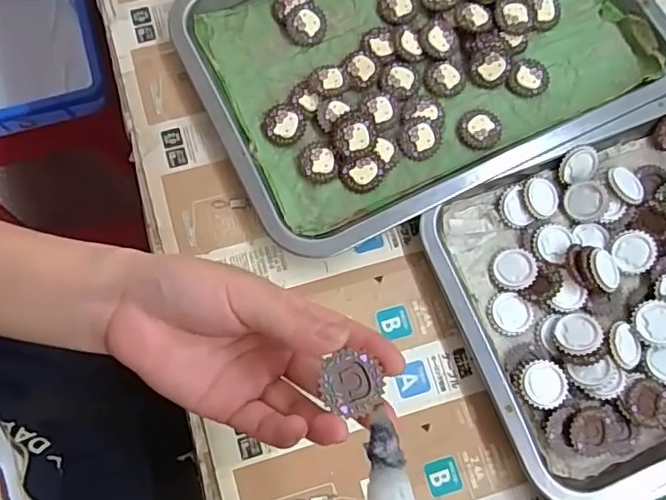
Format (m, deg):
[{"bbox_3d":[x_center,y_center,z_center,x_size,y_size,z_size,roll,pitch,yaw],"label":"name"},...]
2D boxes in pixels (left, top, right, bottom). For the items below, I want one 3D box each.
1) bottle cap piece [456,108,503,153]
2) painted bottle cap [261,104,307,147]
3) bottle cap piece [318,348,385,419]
[{"bbox_3d":[0.100,-0.082,0.389,0.029,0.005,0.030,0,77,-1],"label":"bottle cap piece"},{"bbox_3d":[-0.033,-0.085,0.383,0.029,0.007,0.027,-4,78,-1],"label":"painted bottle cap"},{"bbox_3d":[0.008,0.058,0.242,0.026,0.007,0.024,0,77,-1],"label":"bottle cap piece"}]

